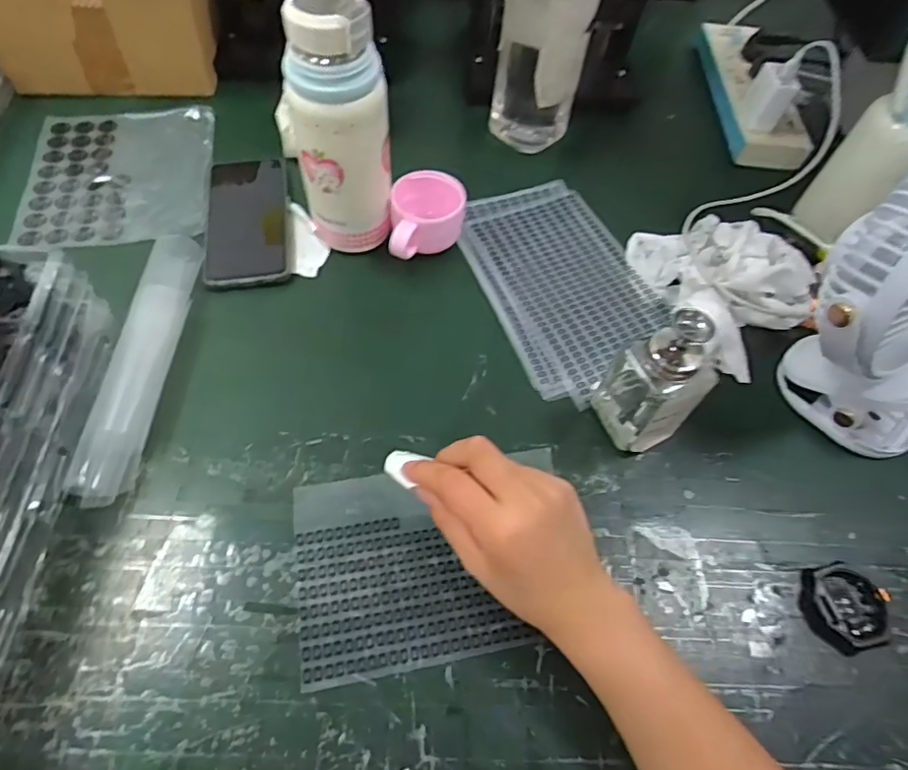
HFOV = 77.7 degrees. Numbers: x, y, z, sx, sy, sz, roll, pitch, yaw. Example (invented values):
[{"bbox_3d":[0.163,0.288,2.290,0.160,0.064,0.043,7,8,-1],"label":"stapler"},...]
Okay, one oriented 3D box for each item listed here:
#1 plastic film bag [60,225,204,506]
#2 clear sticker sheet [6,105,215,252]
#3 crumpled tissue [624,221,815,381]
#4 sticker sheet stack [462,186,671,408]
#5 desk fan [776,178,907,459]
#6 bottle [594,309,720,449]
[{"bbox_3d":[-0.241,-0.022,0.439,0.042,0.030,0.231,1,57,-3],"label":"plastic film bag"},{"bbox_3d":[-0.333,-0.214,0.566,0.168,0.007,0.197,-7,60,-7],"label":"clear sticker sheet"},{"bbox_3d":[0.248,-0.103,0.506,0.128,0.048,0.169,-24,62,-17],"label":"crumpled tissue"},{"bbox_3d":[0.097,-0.099,0.519,0.148,0.009,0.234,-20,61,-15],"label":"sticker sheet stack"},{"bbox_3d":[0.331,-0.050,0.391,0.166,0.197,0.119,-21,61,-16],"label":"desk fan"},{"bbox_3d":[0.146,-0.006,0.399,0.052,0.117,0.056,-16,60,-13],"label":"bottle"}]

